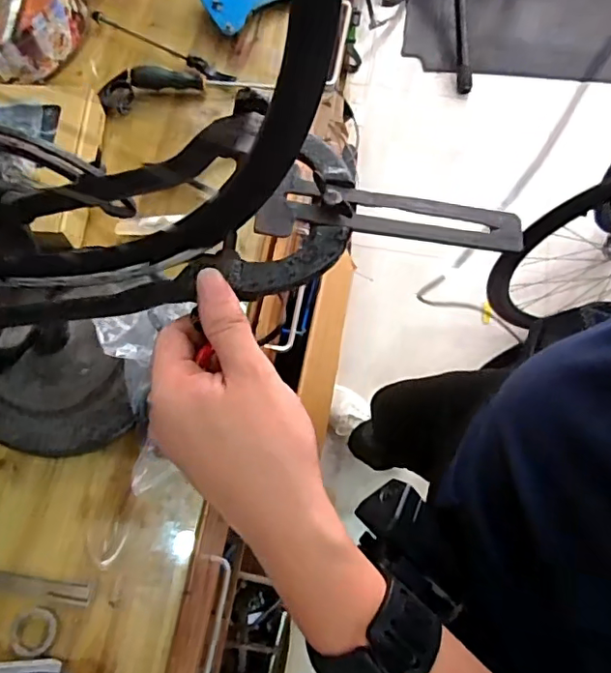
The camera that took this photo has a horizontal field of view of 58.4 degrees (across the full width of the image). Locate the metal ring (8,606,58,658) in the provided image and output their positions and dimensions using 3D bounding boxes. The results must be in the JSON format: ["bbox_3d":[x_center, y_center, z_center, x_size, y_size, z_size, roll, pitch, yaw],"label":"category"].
[{"bbox_3d":[-0.273,0.295,0.548,0.045,0.011,0.043,0,71,0],"label":"metal ring"}]

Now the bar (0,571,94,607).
[{"bbox_3d":[-0.286,0.258,0.565,0.126,0.006,0.021,7,72,3],"label":"bar"}]

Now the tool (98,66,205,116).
[{"bbox_3d":[-0.221,-0.358,0.772,0.143,0.036,0.058,-22,73,-7],"label":"tool"}]

